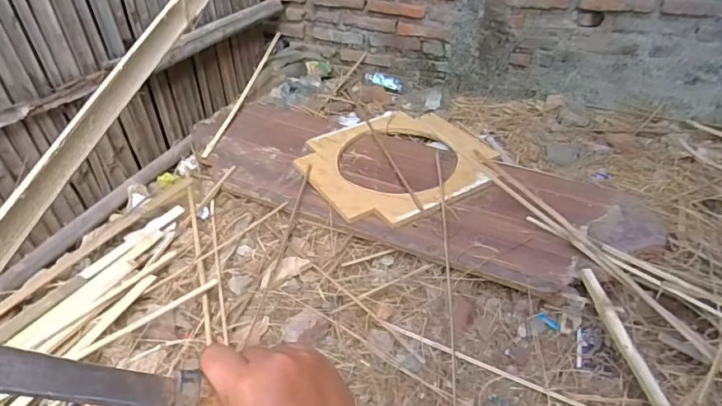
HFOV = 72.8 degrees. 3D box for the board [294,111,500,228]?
[{"bbox_3d":[0.093,-0.128,1.392,0.487,0.024,0.490,-25,44,-21],"label":"board"}]

